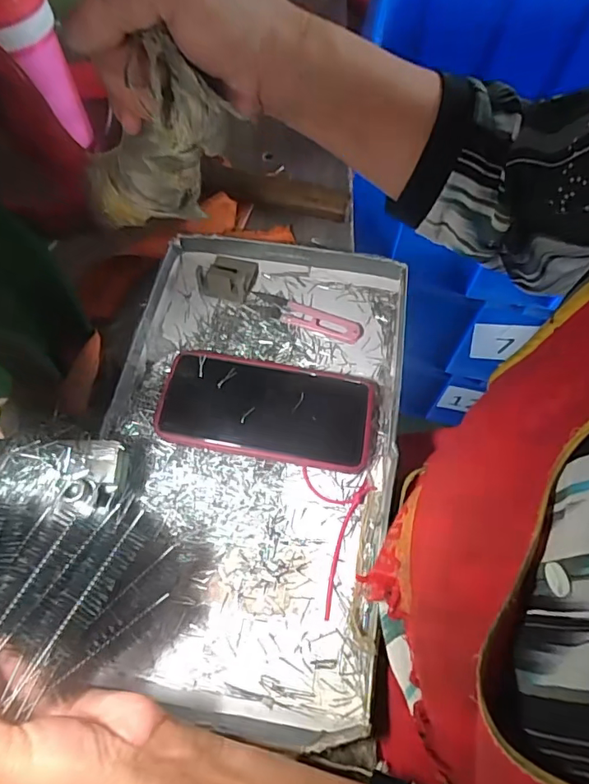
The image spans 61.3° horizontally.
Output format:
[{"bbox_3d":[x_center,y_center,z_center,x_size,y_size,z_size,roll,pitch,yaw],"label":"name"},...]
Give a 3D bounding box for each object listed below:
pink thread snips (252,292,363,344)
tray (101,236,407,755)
[{"bbox_3d":[0.009,-0.065,0.430,0.099,0.007,0.025,21,65,7],"label":"pink thread snips"},{"bbox_3d":[-0.030,0.037,0.376,0.208,0.029,0.355,9,64,2],"label":"tray"}]

